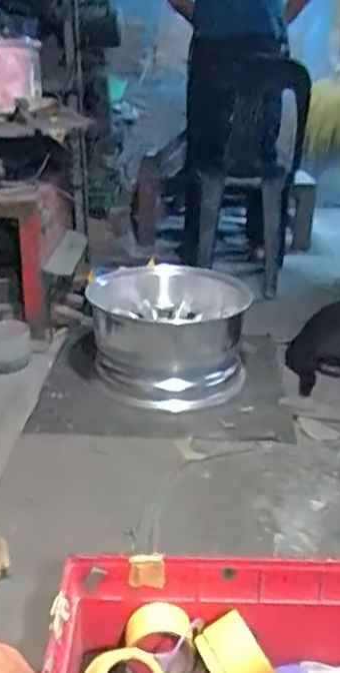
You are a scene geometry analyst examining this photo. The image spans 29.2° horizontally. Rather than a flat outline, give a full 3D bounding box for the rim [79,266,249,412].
[{"bbox_3d":[-0.005,-0.011,1.727,0.402,0.243,0.416,5,23,13],"label":"rim"}]

